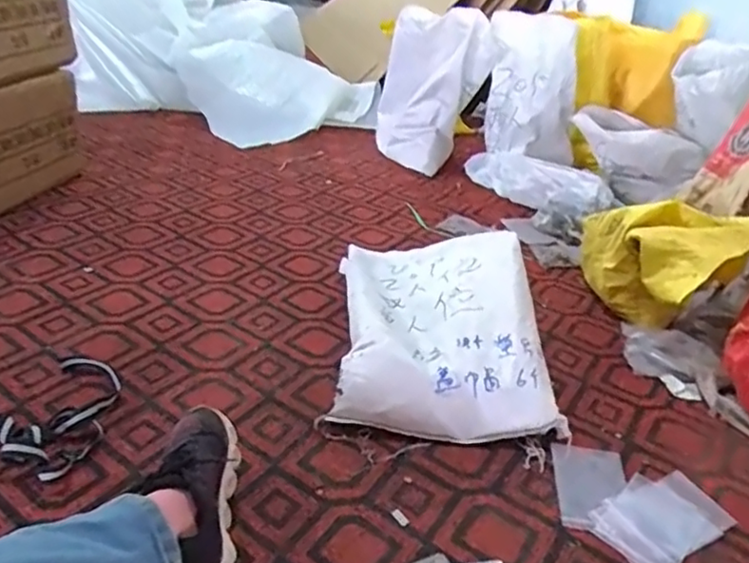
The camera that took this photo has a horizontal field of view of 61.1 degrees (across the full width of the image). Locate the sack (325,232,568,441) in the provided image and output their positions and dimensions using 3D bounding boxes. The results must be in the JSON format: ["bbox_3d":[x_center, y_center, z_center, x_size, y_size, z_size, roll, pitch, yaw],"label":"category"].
[{"bbox_3d":[0.099,0.052,1.113,0.337,0.144,0.472,2,30,-6],"label":"sack"}]

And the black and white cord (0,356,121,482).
[{"bbox_3d":[-0.600,0.183,0.931,0.427,0.037,0.261,6,29,0],"label":"black and white cord"}]

